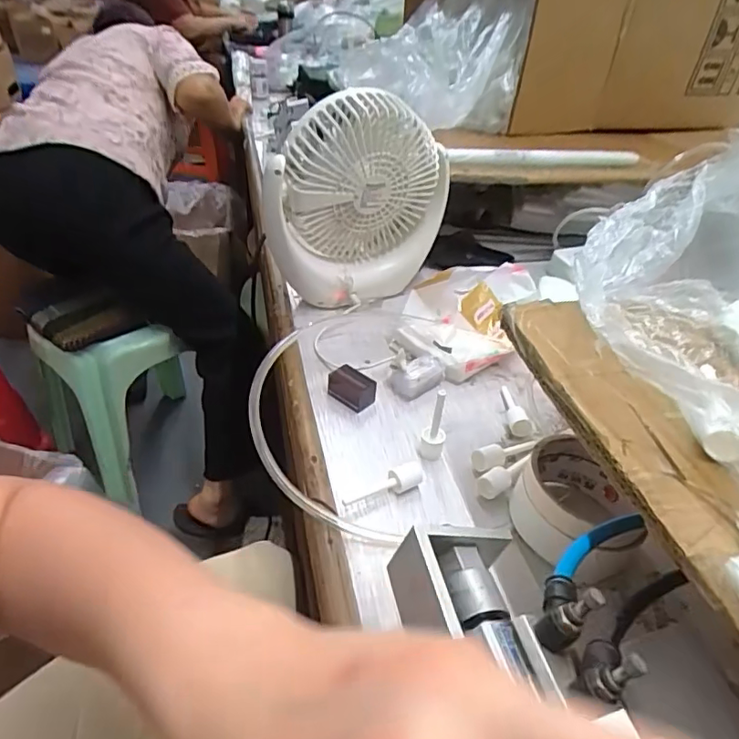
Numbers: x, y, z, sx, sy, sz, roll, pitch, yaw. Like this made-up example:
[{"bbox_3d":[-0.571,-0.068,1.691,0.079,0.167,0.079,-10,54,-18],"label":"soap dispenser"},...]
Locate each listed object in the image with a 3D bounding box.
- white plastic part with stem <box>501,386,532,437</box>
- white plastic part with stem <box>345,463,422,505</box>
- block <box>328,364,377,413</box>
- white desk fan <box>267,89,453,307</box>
[{"bbox_3d":[0.130,0.035,0.497,0.019,0.019,0.075,5,24,-1],"label":"white plastic part with stem"},{"bbox_3d":[0.011,0.088,0.409,0.067,0.012,0.016,-17,42,-24],"label":"white plastic part with stem"},{"bbox_3d":[-0.017,0.016,0.499,0.044,0.025,0.023,31,45,31],"label":"block"},{"bbox_3d":[-0.016,-0.181,0.582,0.174,0.201,0.084,-22,44,-29],"label":"white desk fan"}]

